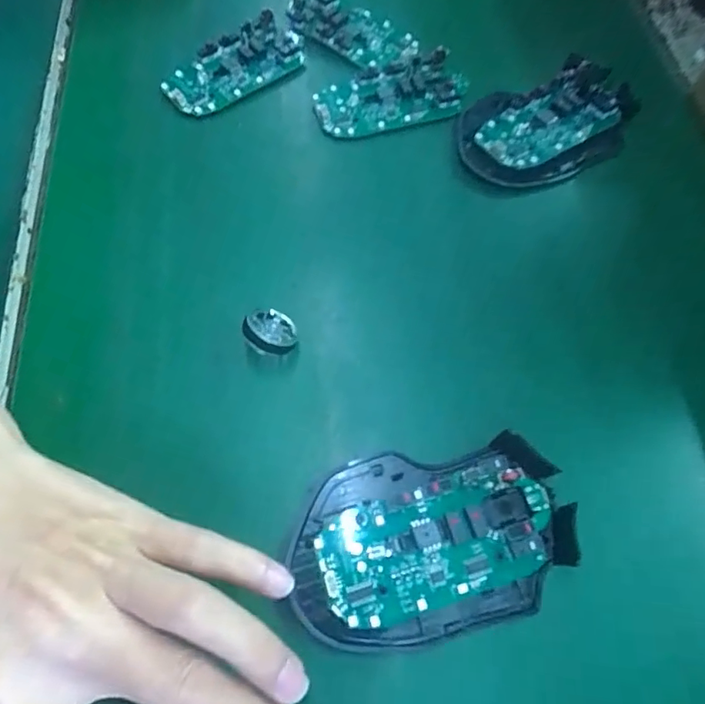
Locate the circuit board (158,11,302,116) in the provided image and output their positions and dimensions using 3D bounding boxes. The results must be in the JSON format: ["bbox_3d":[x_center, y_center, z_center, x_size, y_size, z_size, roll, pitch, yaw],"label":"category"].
[{"bbox_3d":[-0.074,-0.183,0.312,0.092,0.012,0.043,-38,71,-18],"label":"circuit board"}]

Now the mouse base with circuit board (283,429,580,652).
[{"bbox_3d":[0.032,0.076,0.203,0.113,0.018,0.070,-9,65,-6],"label":"mouse base with circuit board"}]

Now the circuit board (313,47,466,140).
[{"bbox_3d":[0.023,-0.160,0.306,0.093,0.016,0.045,-16,65,-9],"label":"circuit board"}]

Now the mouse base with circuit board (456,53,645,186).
[{"bbox_3d":[0.116,-0.137,0.298,0.107,0.022,0.066,-19,66,-10],"label":"mouse base with circuit board"}]

